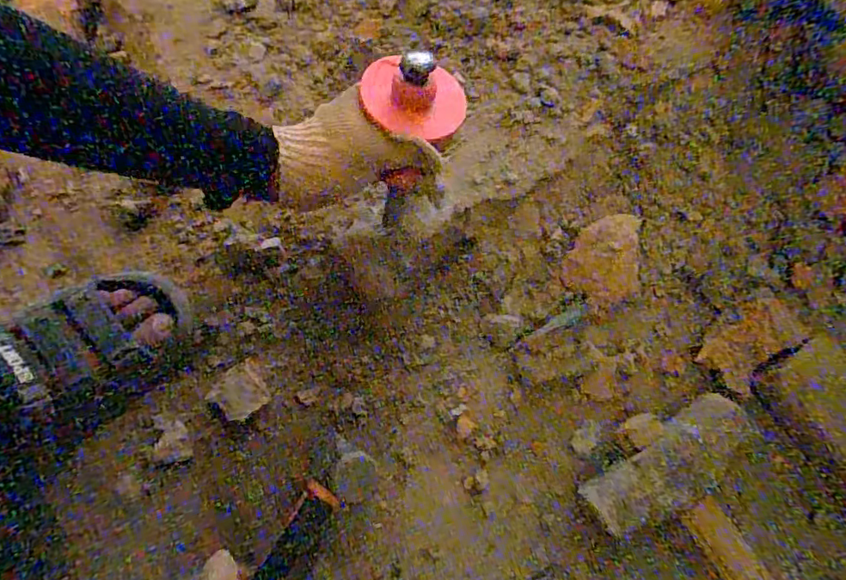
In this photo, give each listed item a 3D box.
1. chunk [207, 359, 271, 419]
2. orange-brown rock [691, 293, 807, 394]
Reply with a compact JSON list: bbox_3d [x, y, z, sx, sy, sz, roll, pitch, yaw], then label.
[{"bbox_3d":[-0.174,0.096,0.487,0.047,0.020,0.048,-32,81,-6],"label":"chunk"},{"bbox_3d":[0.314,0.048,0.498,0.097,0.022,0.054,-40,82,-7],"label":"orange-brown rock"}]

